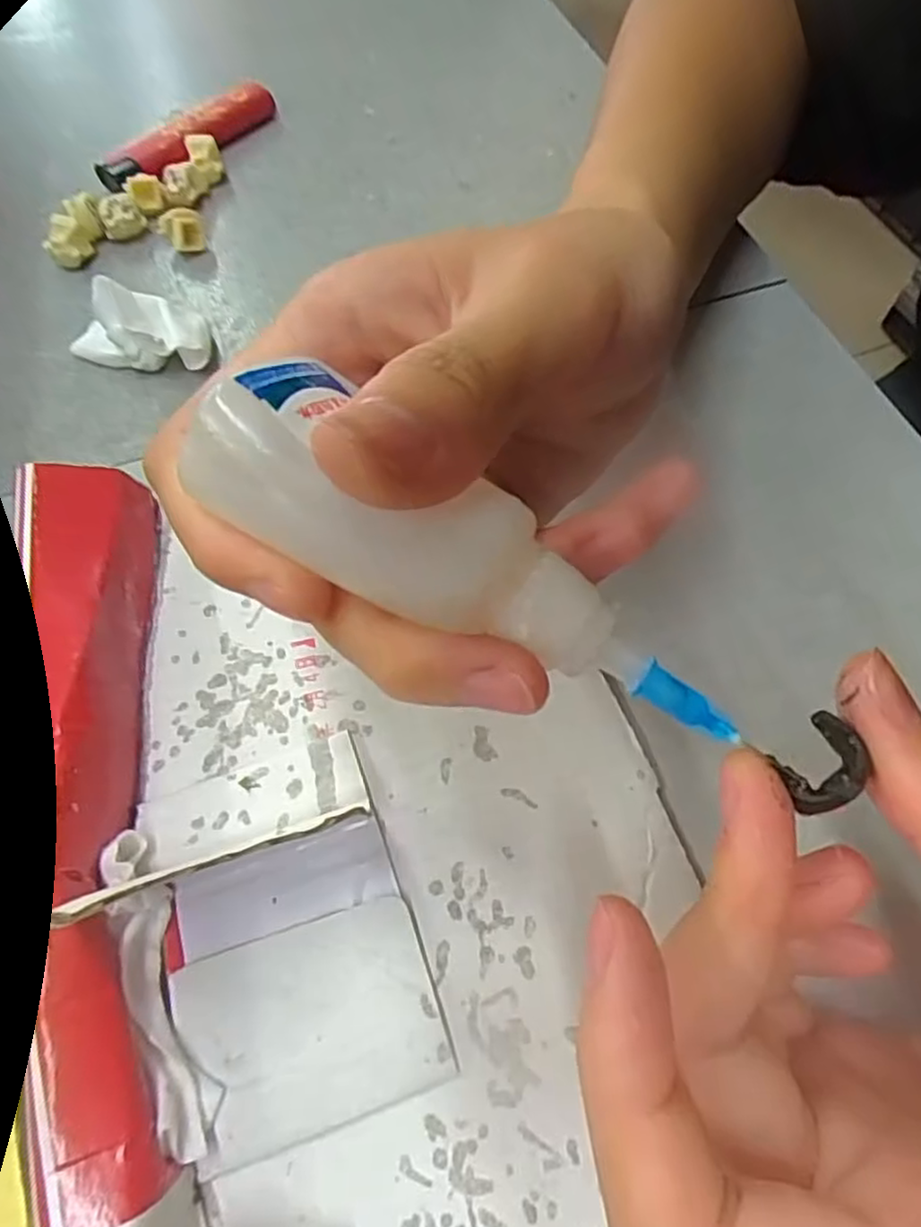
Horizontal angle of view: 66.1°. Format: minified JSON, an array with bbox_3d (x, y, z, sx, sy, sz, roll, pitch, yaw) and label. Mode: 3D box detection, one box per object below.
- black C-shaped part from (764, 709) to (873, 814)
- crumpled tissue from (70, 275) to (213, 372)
[{"bbox_3d":[0.056,0.024,0.111,0.014,0.005,0.013,0,62,-1],"label":"black C-shaped part"},{"bbox_3d":[-0.104,-0.095,0.233,0.047,0.023,0.024,18,63,9],"label":"crumpled tissue"}]

